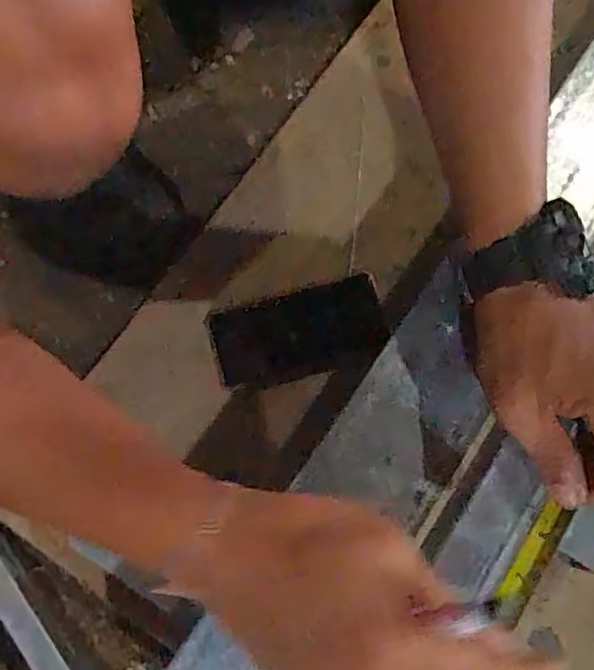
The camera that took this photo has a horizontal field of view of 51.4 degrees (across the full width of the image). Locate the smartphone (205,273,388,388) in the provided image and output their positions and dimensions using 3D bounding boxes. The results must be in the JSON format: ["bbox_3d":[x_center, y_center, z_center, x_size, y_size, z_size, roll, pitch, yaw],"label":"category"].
[{"bbox_3d":[0.002,-0.003,0.588,0.161,0.013,0.083,-15,74,-4],"label":"smartphone"}]

